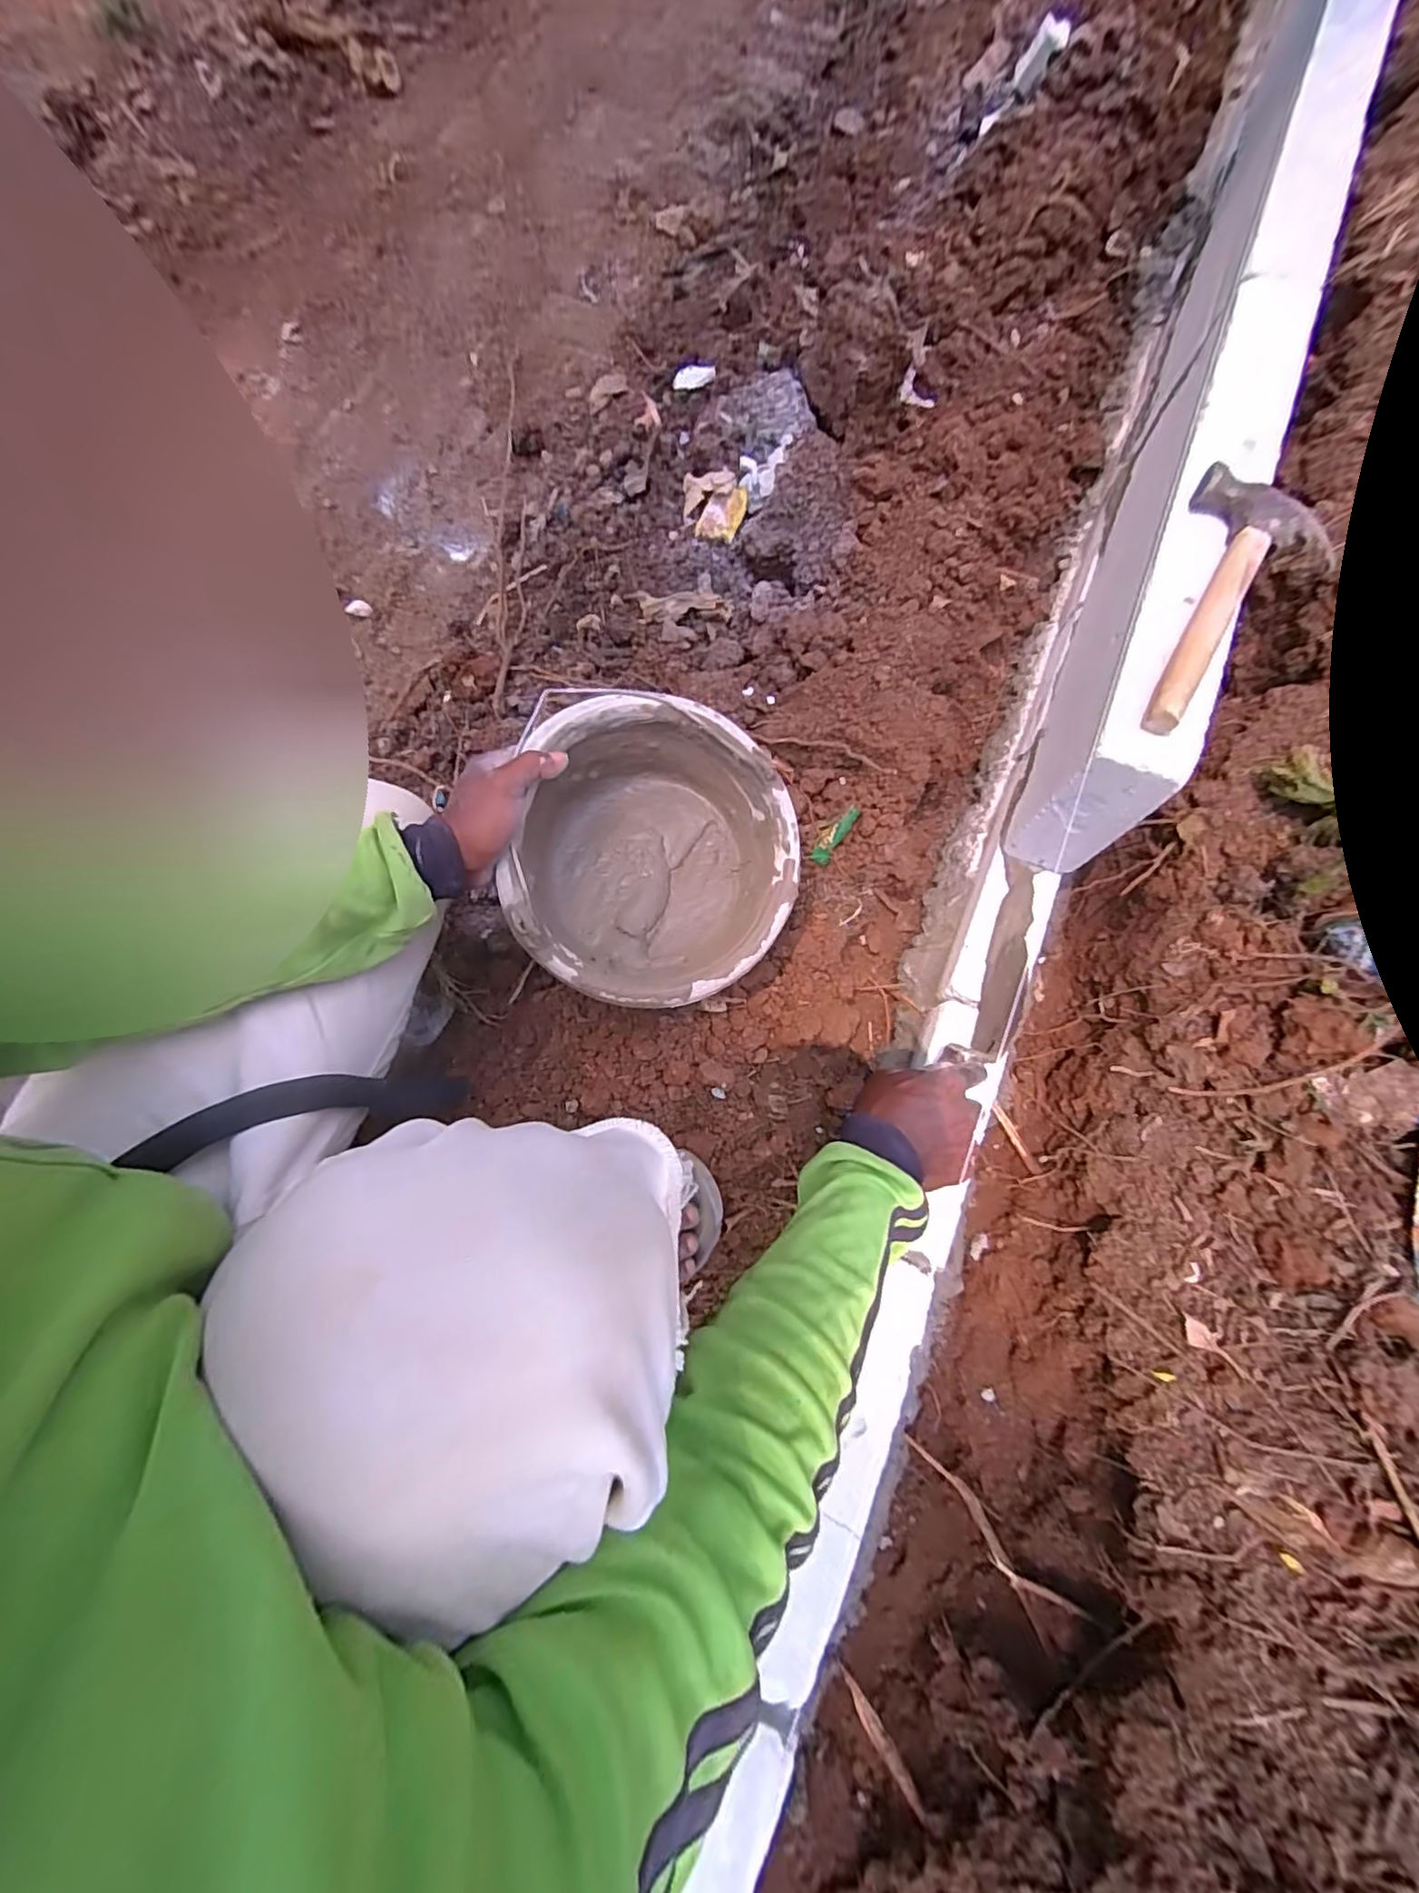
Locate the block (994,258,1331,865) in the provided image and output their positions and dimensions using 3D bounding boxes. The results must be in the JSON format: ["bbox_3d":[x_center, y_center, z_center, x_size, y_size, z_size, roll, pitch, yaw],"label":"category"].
[{"bbox_3d":[0.488,-0.421,0.657,0.079,0.227,0.691,23,76,7],"label":"block"}]

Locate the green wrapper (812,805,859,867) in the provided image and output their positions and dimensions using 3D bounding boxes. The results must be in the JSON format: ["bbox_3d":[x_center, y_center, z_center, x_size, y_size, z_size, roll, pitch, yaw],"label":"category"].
[{"bbox_3d":[0.138,-0.123,0.667,0.025,0.010,0.073,37,92,10],"label":"green wrapper"}]

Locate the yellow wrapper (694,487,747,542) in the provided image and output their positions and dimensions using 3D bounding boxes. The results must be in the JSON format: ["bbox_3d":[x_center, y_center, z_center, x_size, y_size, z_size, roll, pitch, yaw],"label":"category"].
[{"bbox_3d":[0.017,-0.621,0.870,0.055,0.021,0.081,17,75,5],"label":"yellow wrapper"}]

